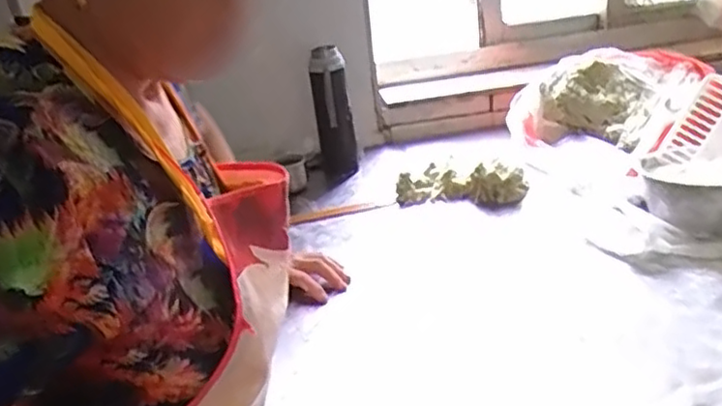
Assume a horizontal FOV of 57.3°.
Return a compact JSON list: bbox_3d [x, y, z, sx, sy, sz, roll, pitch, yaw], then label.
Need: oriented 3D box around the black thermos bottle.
[{"bbox_3d":[-0.044,-0.147,1.130,0.062,0.229,0.050,-9,25,-2],"label":"black thermos bottle"}]

